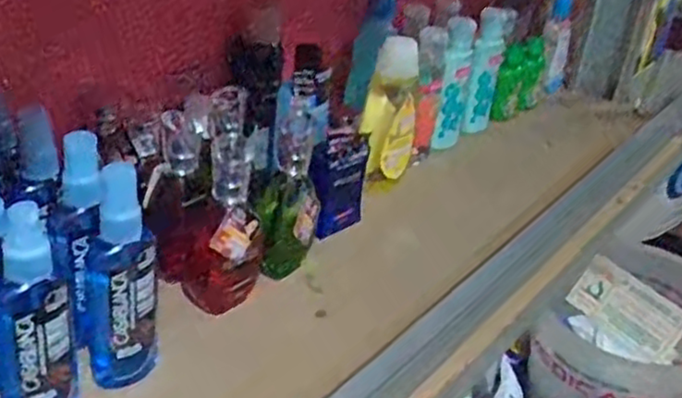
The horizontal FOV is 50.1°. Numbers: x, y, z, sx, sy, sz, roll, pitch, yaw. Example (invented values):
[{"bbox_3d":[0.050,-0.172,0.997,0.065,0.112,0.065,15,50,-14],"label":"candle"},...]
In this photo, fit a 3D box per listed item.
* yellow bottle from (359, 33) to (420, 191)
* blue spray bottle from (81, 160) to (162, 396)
[{"bbox_3d":[0.046,-0.078,0.689,0.054,0.131,0.042,8,30,5],"label":"yellow bottle"},{"bbox_3d":[-0.136,0.051,0.444,0.049,0.125,0.048,-8,32,-22],"label":"blue spray bottle"}]

